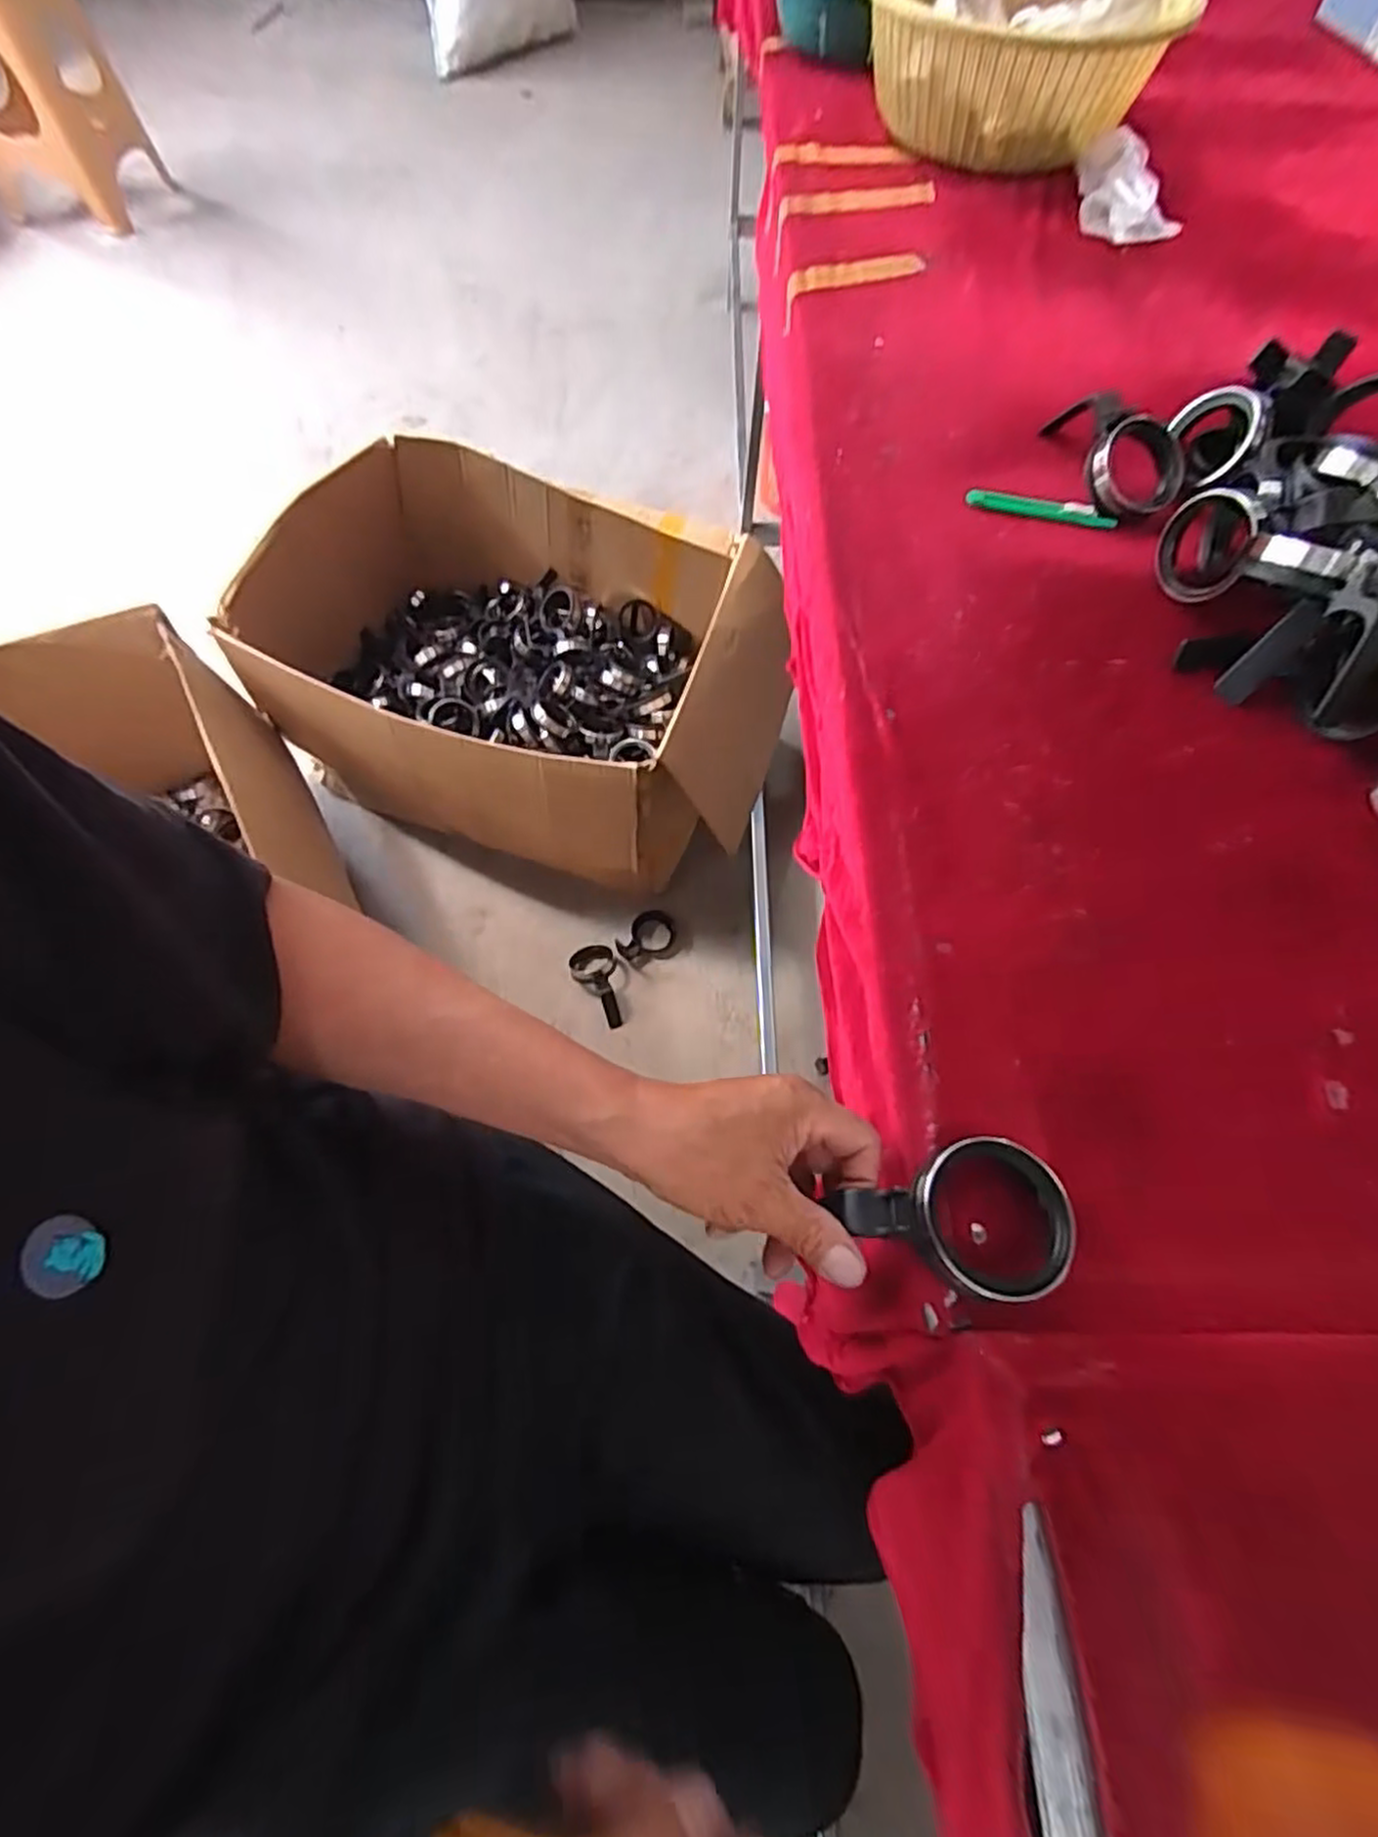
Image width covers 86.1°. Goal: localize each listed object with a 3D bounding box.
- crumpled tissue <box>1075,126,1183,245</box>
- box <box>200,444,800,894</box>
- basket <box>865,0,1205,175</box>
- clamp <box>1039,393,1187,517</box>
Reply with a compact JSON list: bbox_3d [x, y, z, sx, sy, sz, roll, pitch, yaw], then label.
[{"bbox_3d":[0.481,-0.789,0.799,0.112,0.048,0.122,10,65,3],"label":"crumpled tissue"},{"bbox_3d":[-0.247,-0.394,1.175,0.778,0.310,0.546,20,66,7],"label":"box"},{"bbox_3d":[0.370,-1.002,0.844,0.343,0.149,0.299,15,65,5],"label":"basket"},{"bbox_3d":[0.342,-0.378,0.597,0.117,0.049,0.092,26,67,12],"label":"clamp"}]

